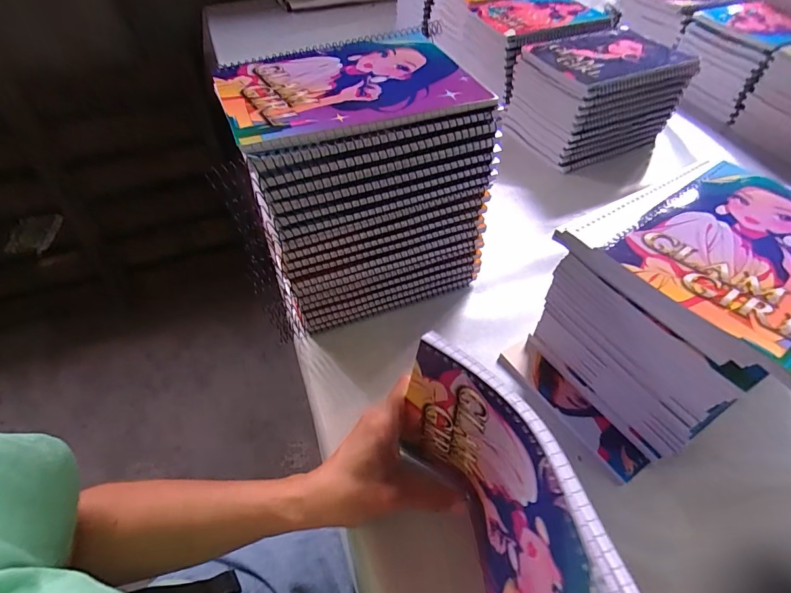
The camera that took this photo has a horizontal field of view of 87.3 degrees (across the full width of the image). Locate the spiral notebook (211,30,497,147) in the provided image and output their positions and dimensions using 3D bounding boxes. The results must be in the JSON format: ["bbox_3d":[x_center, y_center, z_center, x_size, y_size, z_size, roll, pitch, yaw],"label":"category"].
[{"bbox_3d":[-0.038,-0.175,0.338,0.198,0.012,0.139,-18,51,-13],"label":"spiral notebook"}]

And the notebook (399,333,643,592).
[{"bbox_3d":[0.068,0.132,0.249,0.045,0.137,0.185,-23,52,-17],"label":"notebook"}]

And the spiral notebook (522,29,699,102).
[{"bbox_3d":[0.298,-0.344,0.598,0.199,0.015,0.156,-20,54,-13],"label":"spiral notebook"}]

